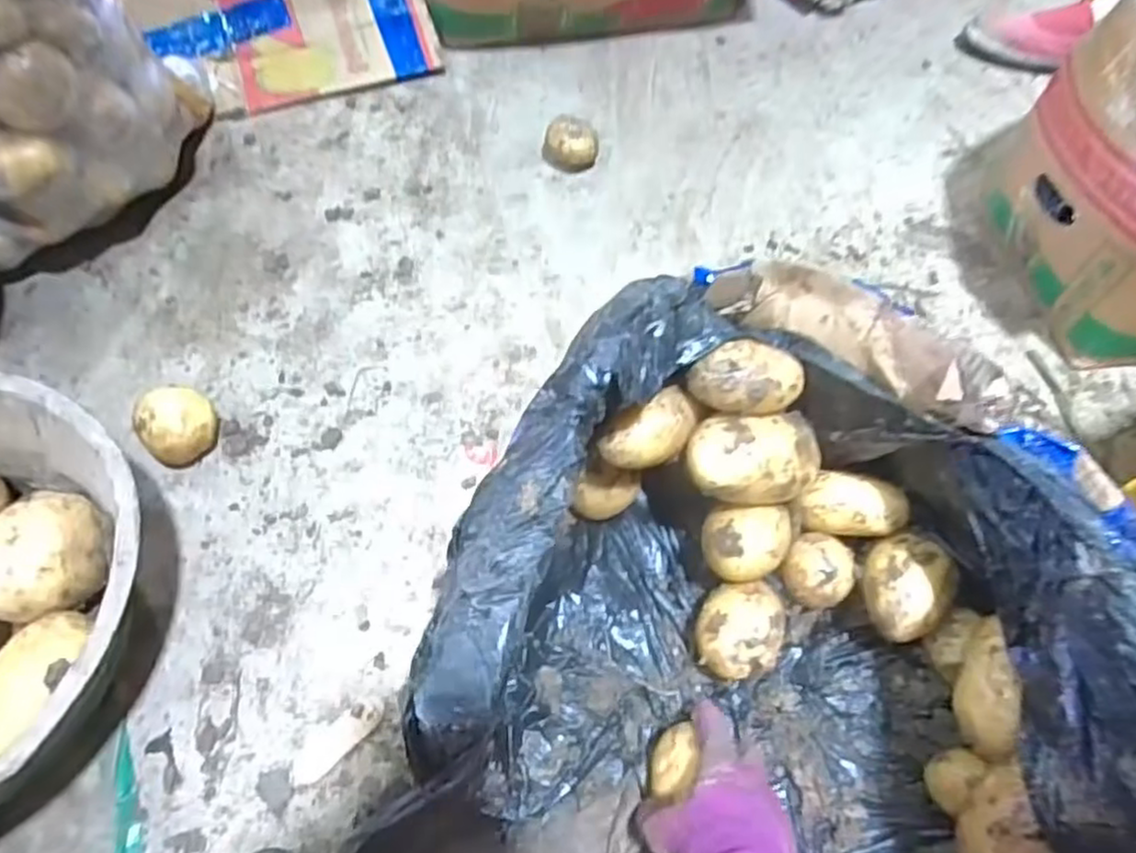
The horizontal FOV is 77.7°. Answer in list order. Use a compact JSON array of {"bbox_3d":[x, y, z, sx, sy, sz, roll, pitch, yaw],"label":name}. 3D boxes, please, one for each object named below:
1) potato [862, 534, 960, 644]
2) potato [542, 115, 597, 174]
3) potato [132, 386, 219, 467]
[{"bbox_3d":[0.269,0.126,0.554,0.050,0.049,0.077,1,63,-3],"label":"potato"},{"bbox_3d":[0.004,-0.343,0.855,0.065,0.050,0.046,3,63,-1],"label":"potato"},{"bbox_3d":[-0.364,-0.001,0.663,0.063,0.051,0.072,-40,71,-20],"label":"potato"}]

